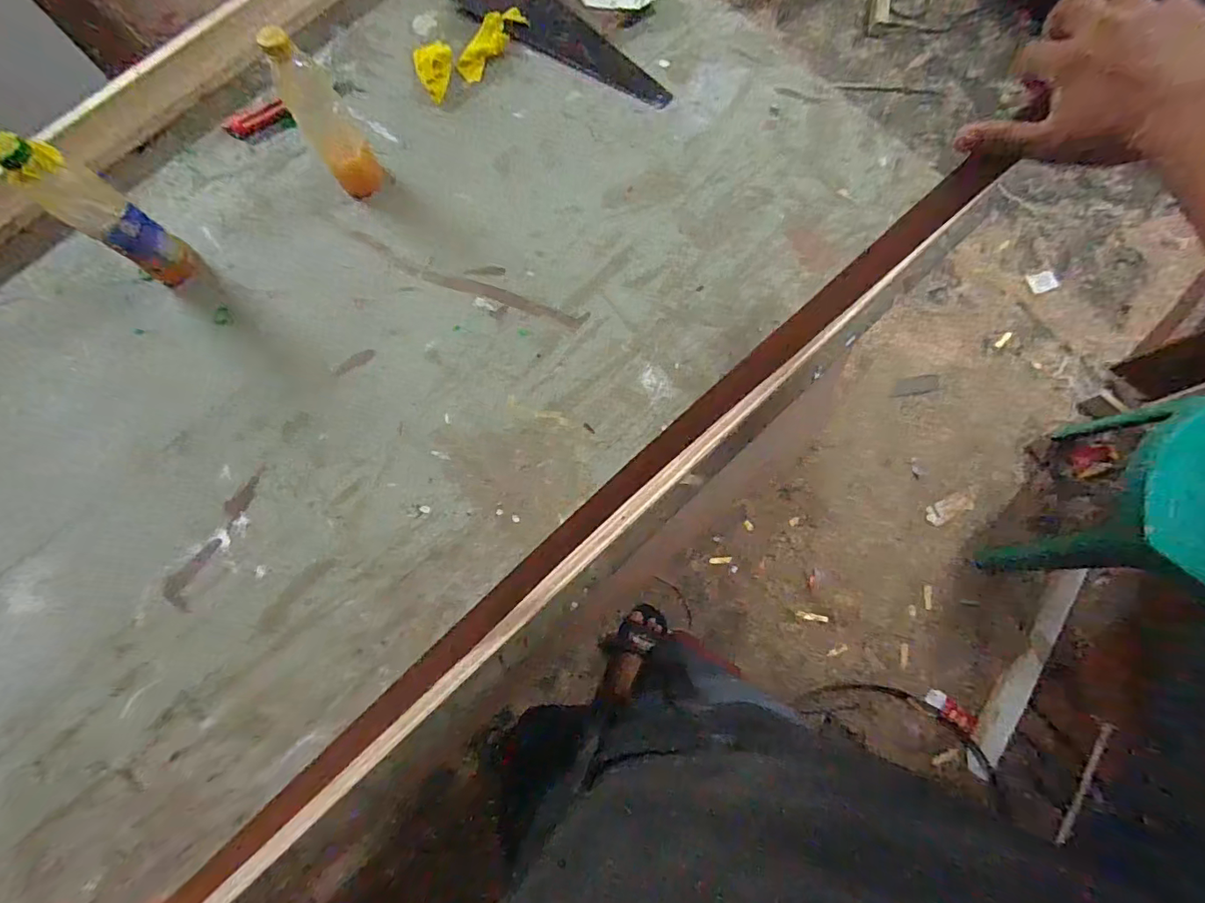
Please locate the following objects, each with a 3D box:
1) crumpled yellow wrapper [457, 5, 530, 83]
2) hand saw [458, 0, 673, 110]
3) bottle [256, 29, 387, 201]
[{"bbox_3d":[-0.159,-0.567,0.732,0.050,0.018,0.120,38,81,9],"label":"crumpled yellow wrapper"},{"bbox_3d":[-0.091,-0.597,0.736,0.413,0.025,0.101,44,82,10],"label":"hand saw"},{"bbox_3d":[-0.315,-0.379,0.609,0.062,0.190,0.054,-35,79,-6],"label":"bottle"}]

